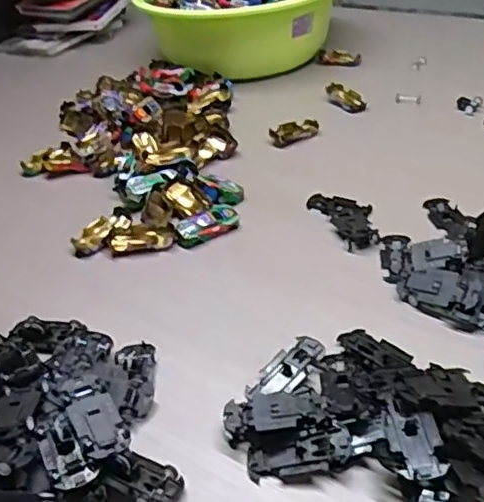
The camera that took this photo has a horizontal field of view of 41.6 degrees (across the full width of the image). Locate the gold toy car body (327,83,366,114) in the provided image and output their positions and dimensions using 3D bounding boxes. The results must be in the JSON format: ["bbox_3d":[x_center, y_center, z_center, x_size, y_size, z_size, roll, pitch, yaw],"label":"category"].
[{"bbox_3d":[0.134,-0.203,0.840,0.027,0.017,0.070,-23,39,-20],"label":"gold toy car body"}]

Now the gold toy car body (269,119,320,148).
[{"bbox_3d":[0.064,-0.145,0.776,0.064,0.014,0.037,-20,38,-17],"label":"gold toy car body"}]

